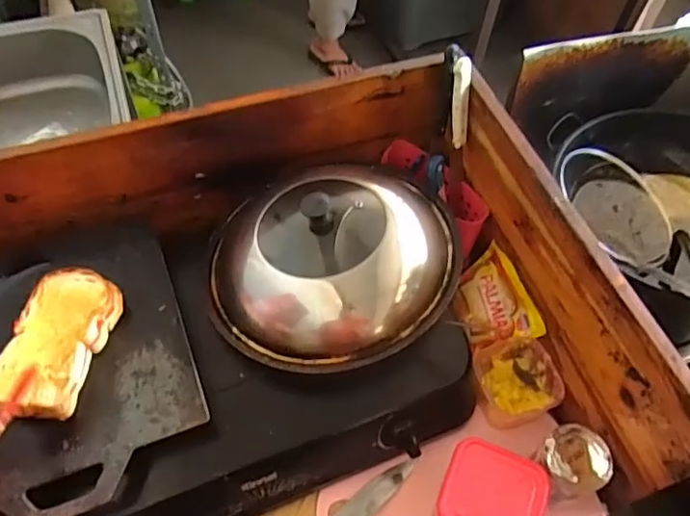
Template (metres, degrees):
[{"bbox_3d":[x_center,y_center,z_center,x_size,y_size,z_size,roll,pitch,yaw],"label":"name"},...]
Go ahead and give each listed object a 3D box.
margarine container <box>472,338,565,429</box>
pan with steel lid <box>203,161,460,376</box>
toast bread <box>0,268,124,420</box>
[{"bbox_3d":[0.216,0.162,0.757,0.097,0.068,0.112,-17,59,-12],"label":"margarine container"},{"bbox_3d":[-0.010,-0.009,0.703,0.309,0.116,0.281,1,57,-1],"label":"pan with steel lid"},{"bbox_3d":[-0.312,0.091,0.620,0.091,0.031,0.163,12,58,6],"label":"toast bread"}]

